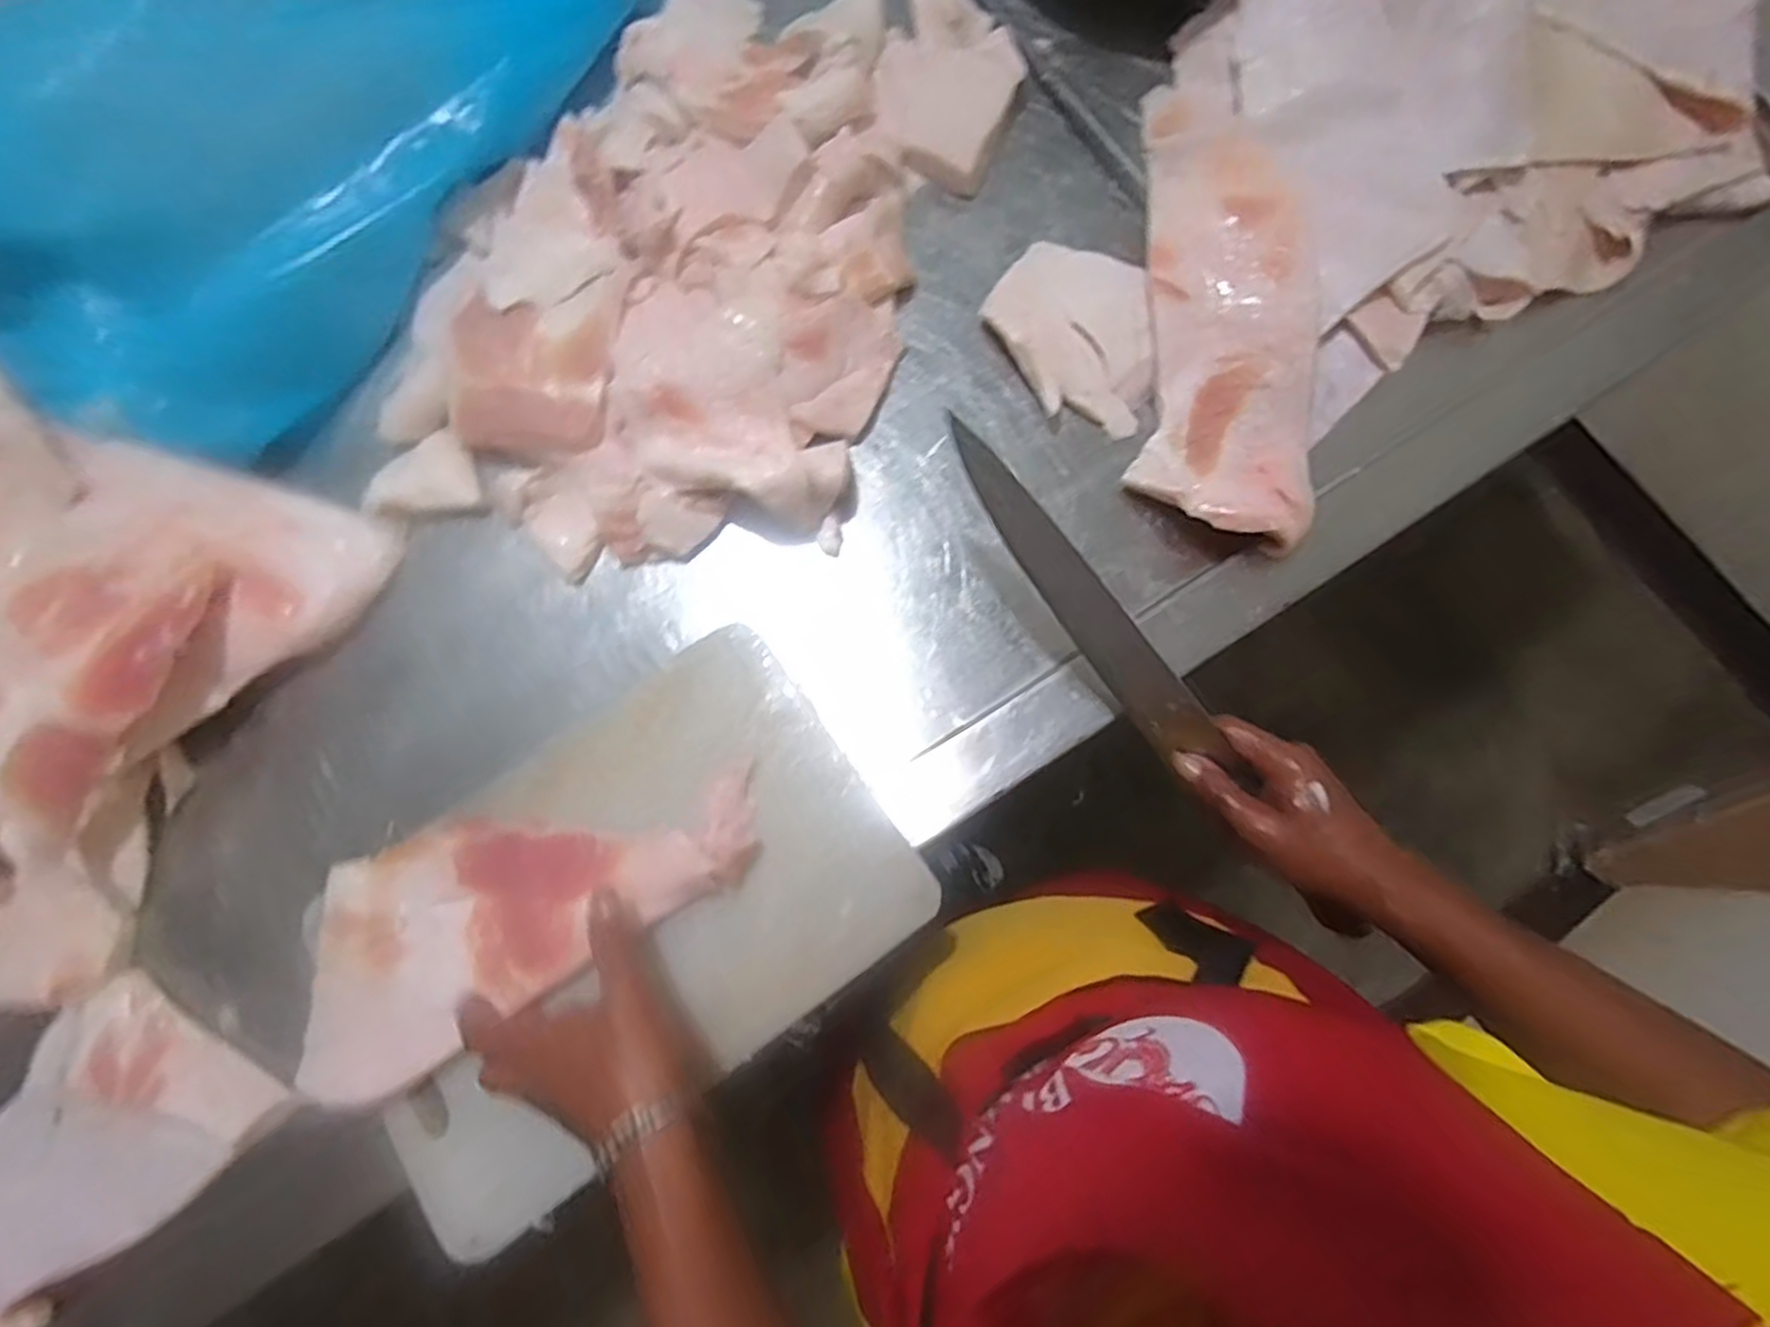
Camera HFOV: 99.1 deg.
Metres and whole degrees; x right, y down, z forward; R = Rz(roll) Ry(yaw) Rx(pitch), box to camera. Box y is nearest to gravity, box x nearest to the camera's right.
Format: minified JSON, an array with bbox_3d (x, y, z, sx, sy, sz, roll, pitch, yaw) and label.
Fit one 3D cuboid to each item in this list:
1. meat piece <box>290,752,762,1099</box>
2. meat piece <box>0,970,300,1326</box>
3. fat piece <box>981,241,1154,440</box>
[{"bbox_3d":[-0.219,0.147,0.463,0.287,0.024,0.127,-23,80,-5],"label":"meat piece"},{"bbox_3d":[-0.498,0.322,0.454,0.134,0.031,0.232,36,81,6],"label":"meat piece"},{"bbox_3d":[0.148,-0.248,0.567,0.109,0.023,0.154,-32,81,-7],"label":"fat piece"}]

